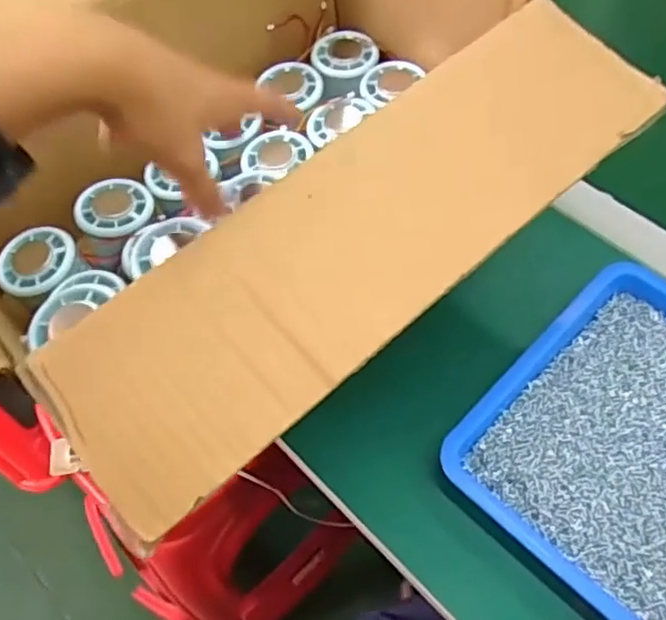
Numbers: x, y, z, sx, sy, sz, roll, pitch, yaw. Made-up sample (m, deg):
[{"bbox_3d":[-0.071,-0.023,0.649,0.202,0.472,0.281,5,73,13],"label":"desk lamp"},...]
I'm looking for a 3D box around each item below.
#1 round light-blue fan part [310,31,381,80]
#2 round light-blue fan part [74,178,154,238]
[{"bbox_3d":[0.010,-0.219,0.550,0.056,0.011,0.047,1,59,4],"label":"round light-blue fan part"},{"bbox_3d":[-0.165,-0.077,0.485,0.053,0.012,0.056,7,59,8],"label":"round light-blue fan part"}]

